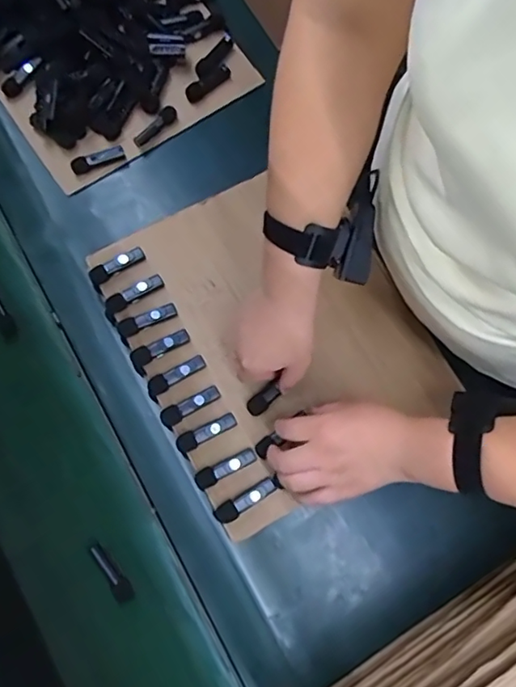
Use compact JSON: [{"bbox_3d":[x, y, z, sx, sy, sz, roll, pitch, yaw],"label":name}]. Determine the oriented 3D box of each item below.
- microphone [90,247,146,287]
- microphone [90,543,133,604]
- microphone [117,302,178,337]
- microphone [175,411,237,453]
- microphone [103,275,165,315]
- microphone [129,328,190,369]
[{"bbox_3d":[-0.157,-0.087,0.587,0.065,0.013,0.018,-33,79,-6],"label":"microphone"},{"bbox_3d":[-0.150,0.234,0.548,0.016,0.014,0.064,-33,79,-6],"label":"microphone"},{"bbox_3d":[-0.120,-0.025,0.578,0.065,0.009,0.019,-24,79,-4],"label":"microphone"},{"bbox_3d":[-0.054,0.092,0.551,0.065,0.009,0.018,-28,79,-5],"label":"microphone"},{"bbox_3d":[-0.137,-0.055,0.585,0.068,0.011,0.020,-33,79,-6],"label":"microphone"},{"bbox_3d":[-0.105,0.004,0.568,0.065,0.011,0.018,-29,79,-5],"label":"microphone"}]

